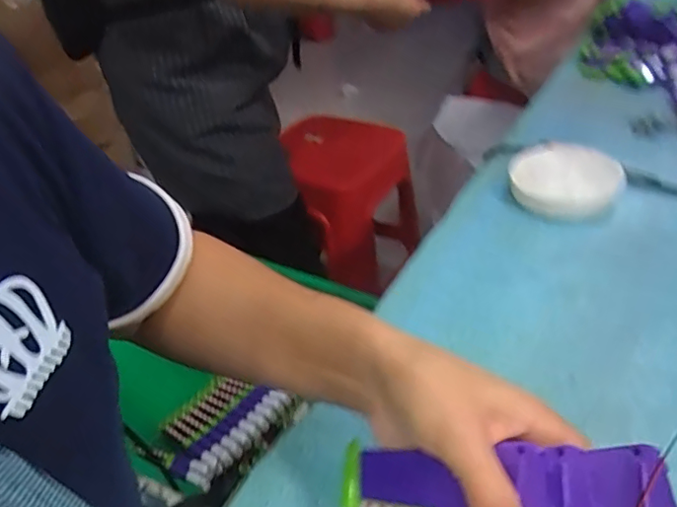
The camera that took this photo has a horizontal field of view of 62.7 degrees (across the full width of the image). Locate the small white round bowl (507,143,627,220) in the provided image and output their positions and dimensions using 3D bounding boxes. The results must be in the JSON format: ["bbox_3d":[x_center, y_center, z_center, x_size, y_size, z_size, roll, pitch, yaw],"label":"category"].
[{"bbox_3d":[0.234,-0.082,0.579,0.105,0.025,0.112,-5,37,3],"label":"small white round bowl"}]

